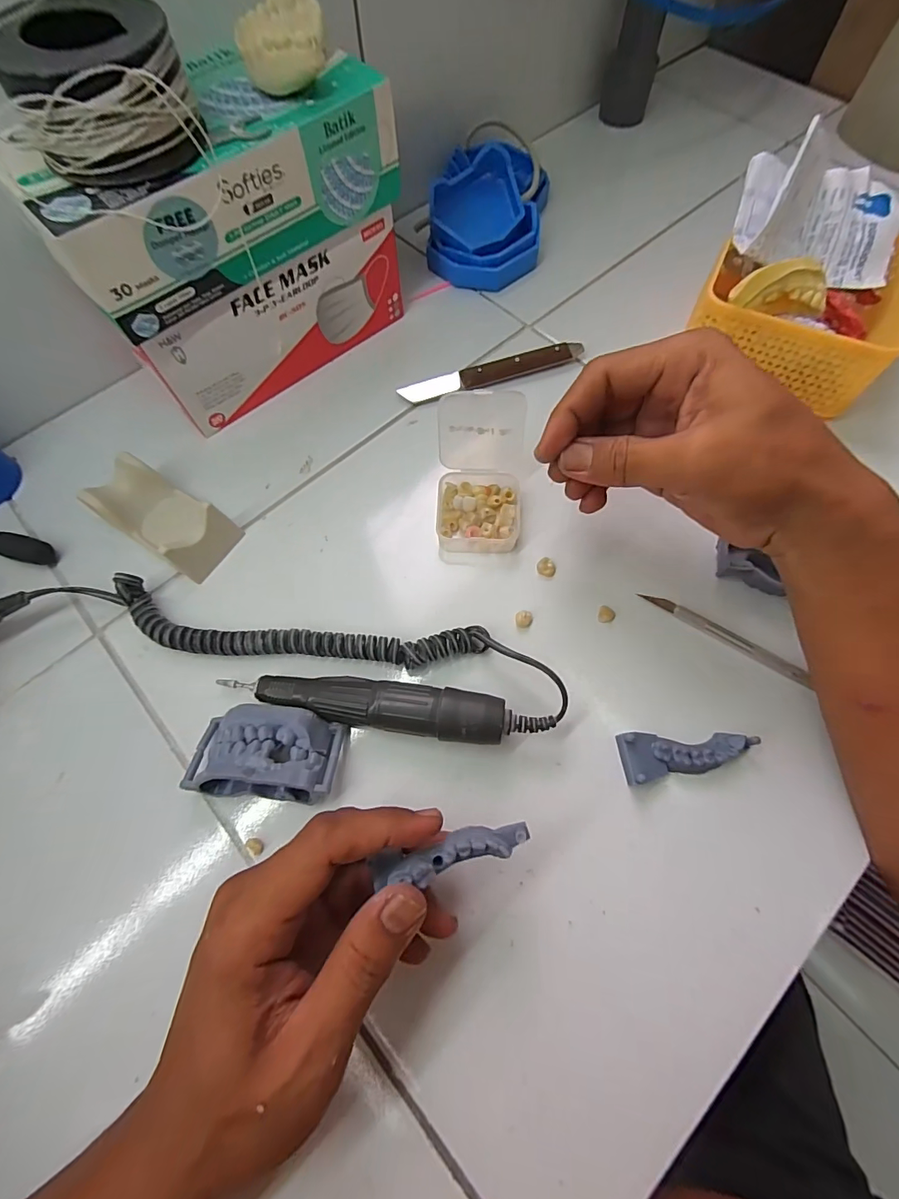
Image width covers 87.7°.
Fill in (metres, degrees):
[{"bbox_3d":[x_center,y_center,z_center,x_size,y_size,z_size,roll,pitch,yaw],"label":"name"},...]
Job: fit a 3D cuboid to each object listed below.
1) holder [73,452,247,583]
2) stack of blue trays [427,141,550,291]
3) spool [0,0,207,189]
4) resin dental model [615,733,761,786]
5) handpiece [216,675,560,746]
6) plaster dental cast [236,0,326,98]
[{"bbox_3d":[-0.194,-0.056,0.319,0.088,0.033,0.046,29,75,16],"label":"holder"},{"bbox_3d":[0.036,-0.343,0.412,0.093,0.067,0.129,10,68,6],"label":"stack of blue trays"},{"bbox_3d":[-0.172,-0.250,0.228,0.086,0.045,0.068,-19,68,-1],"label":"spool"},{"bbox_3d":[0.131,0.086,0.261,0.072,0.017,0.025,-6,68,4],"label":"resin dental model"},{"bbox_3d":[-0.036,0.062,0.269,0.180,0.031,0.027,5,69,8],"label":"handpiece"},{"bbox_3d":[-0.093,-0.312,0.263,0.045,0.023,0.049,-8,68,3],"label":"plaster dental cast"}]

